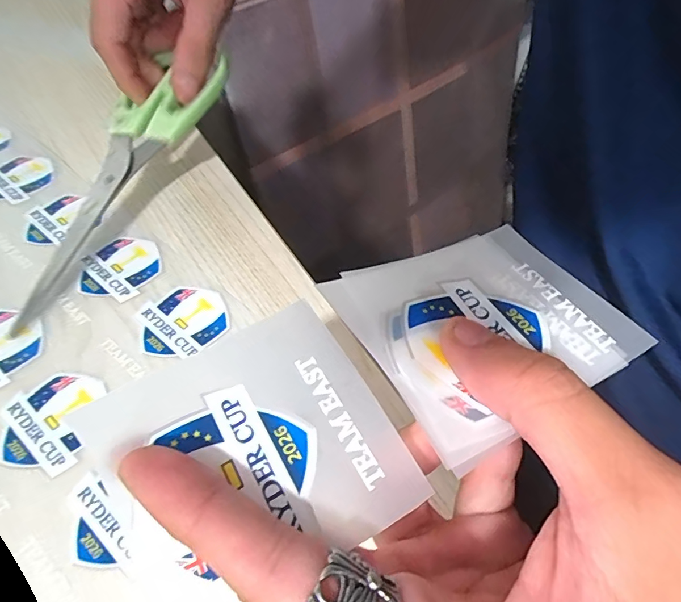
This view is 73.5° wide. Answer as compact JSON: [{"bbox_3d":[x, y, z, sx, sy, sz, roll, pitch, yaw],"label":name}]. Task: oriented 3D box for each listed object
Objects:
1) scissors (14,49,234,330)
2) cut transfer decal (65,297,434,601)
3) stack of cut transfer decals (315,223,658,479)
[{"bbox_3d":[-0.132,-0.075,0.261,0.053,0.014,0.189,21,73,13],"label":"scissors"},{"bbox_3d":[-0.025,0.039,0.120,0.070,0.004,0.065,-27,63,-16],"label":"cut transfer decal"},{"bbox_3d":[0.045,0.004,0.139,0.083,0.015,0.065,-23,58,-19],"label":"stack of cut transfer decals"}]

